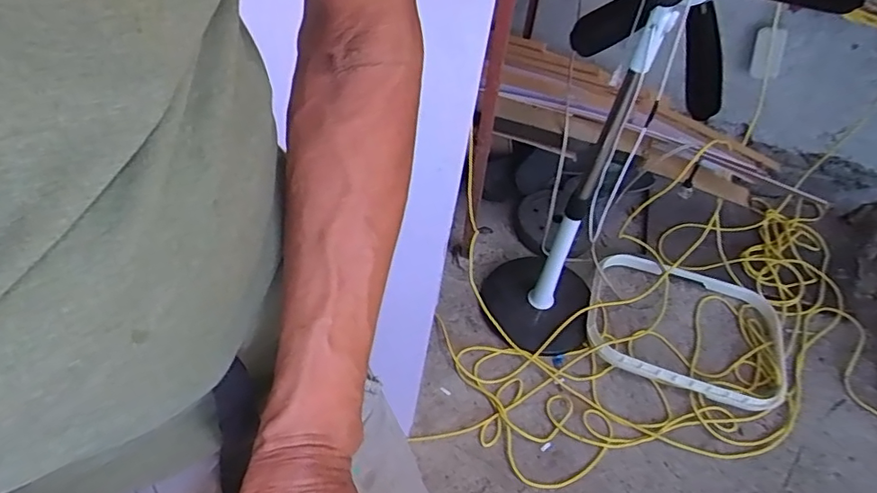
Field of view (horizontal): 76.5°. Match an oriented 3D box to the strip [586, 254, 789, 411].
[{"bbox_3d":[0.588,0.185,1.328,0.462,0.058,0.354,14,49,6],"label":"strip"}]

